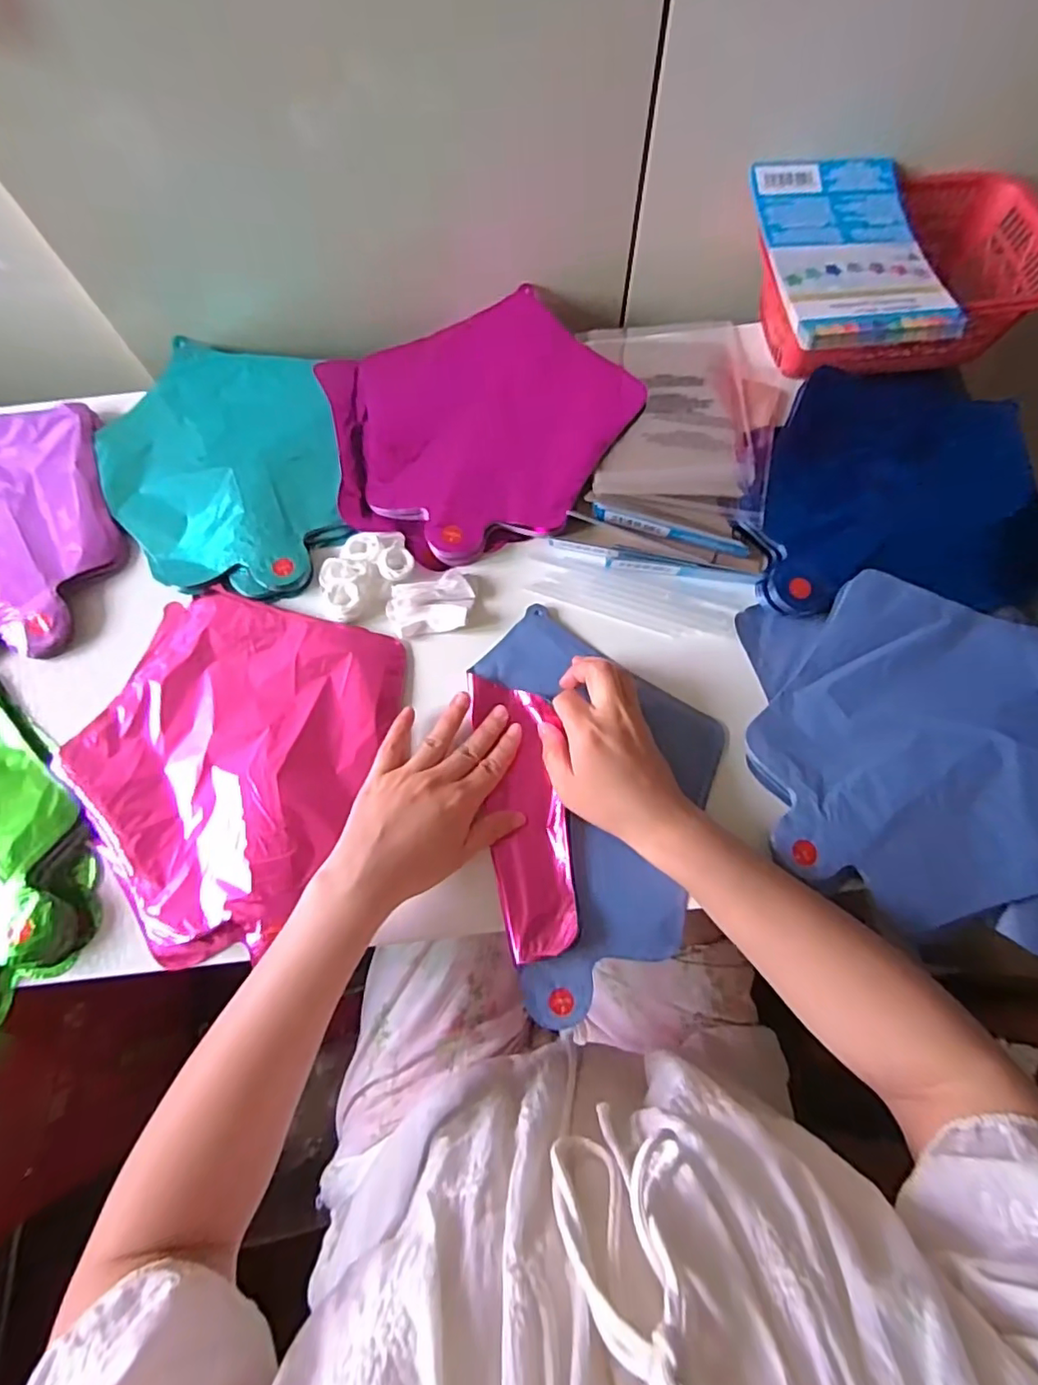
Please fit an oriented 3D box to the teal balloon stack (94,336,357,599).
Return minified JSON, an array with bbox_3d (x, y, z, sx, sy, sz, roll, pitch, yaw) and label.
[{"bbox_3d":[-0.242,-0.186,0.493,0.183,0.016,0.255,-18,72,-5],"label":"teal balloon stack"}]

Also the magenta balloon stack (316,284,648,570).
[{"bbox_3d":[-0.030,-0.222,0.496,0.245,0.015,0.218,-24,73,-7],"label":"magenta balloon stack"}]

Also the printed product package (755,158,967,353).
[{"bbox_3d":[0.242,-0.328,0.444,0.112,0.015,0.186,-6,72,0],"label":"printed product package"}]

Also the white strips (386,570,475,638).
[{"bbox_3d":[-0.065,-0.065,0.447,0.062,0.014,0.042,-9,72,-2],"label":"white strips"}]

